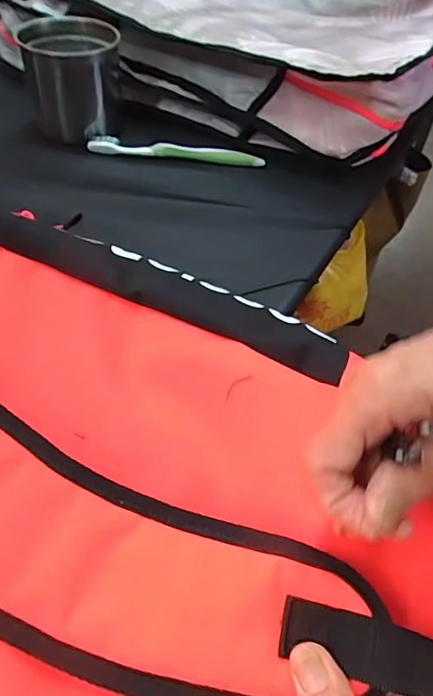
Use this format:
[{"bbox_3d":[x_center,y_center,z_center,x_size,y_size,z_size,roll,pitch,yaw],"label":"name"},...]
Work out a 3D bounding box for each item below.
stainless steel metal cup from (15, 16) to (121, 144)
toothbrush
[{"bbox_3d":[-0.152,-0.286,0.520,0.099,0.099,0.091,-7,51,-12],"label":"stainless steel metal cup"},{"bbox_3d":[-0.042,-0.211,0.522,0.185,0.015,0.013,5,50,-2],"label":"toothbrush"}]

